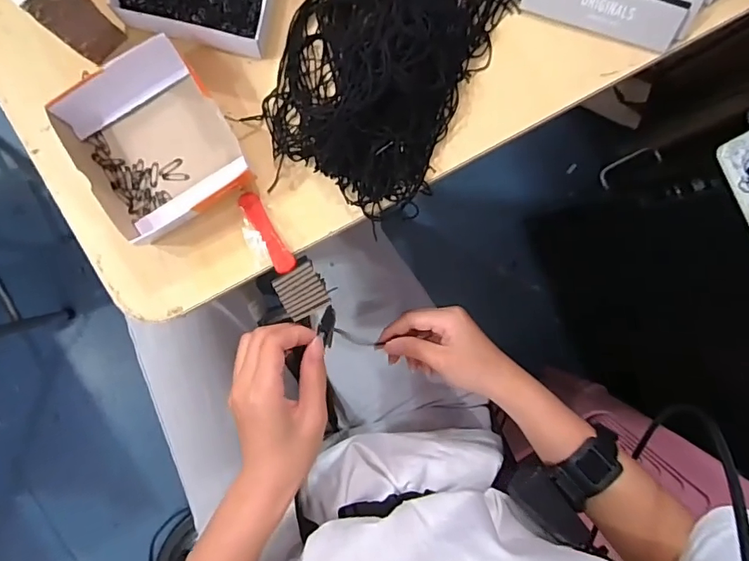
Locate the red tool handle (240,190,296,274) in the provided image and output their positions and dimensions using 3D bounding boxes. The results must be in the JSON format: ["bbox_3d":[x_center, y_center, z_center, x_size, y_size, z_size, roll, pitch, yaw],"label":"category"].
[{"bbox_3d":[-0.080,-0.036,0.363,0.016,0.007,0.066,-28,93,-4],"label":"red tool handle"}]

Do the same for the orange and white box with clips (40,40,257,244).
[{"bbox_3d":[-0.159,-0.101,0.343,0.101,0.032,0.116,-33,93,-4],"label":"orange and white box with clips"}]

